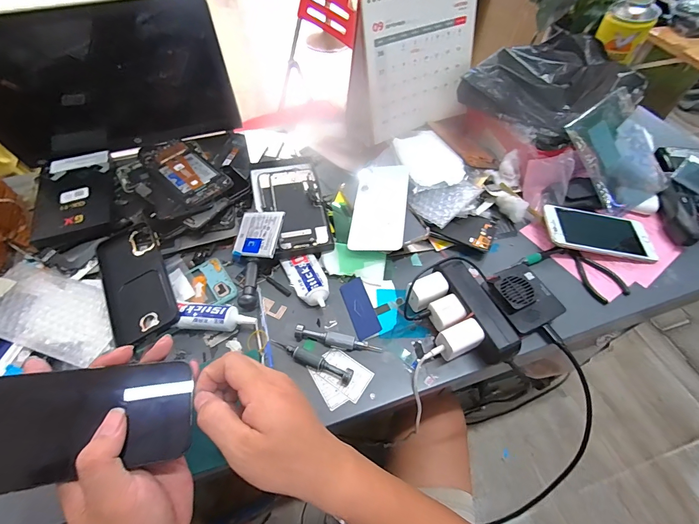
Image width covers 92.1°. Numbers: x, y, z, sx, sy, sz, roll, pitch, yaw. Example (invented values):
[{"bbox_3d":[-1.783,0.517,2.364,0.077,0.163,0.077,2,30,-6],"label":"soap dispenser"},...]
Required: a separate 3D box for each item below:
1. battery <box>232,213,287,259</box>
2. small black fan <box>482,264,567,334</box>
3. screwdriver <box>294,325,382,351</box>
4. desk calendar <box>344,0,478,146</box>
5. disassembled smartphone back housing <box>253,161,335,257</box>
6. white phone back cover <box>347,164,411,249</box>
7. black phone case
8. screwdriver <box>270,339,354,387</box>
[{"bbox_3d":[-0.125,-0.038,0.460,0.075,0.005,0.066,0,72,28],"label":"battery"},{"bbox_3d":[0.214,0.039,0.413,0.071,0.020,0.079,-21,58,-14],"label":"small black fan"},{"bbox_3d":[-0.016,0.096,0.408,0.103,0.017,0.015,11,56,8],"label":"screwdriver"},{"bbox_3d":[0.106,-0.315,0.540,0.220,0.201,0.080,-24,58,-16],"label":"desk calendar"},{"bbox_3d":[-0.091,-0.093,0.509,0.100,0.017,0.184,-11,56,-8],"label":"disassembled smartphone back housing"},{"bbox_3d":[0.045,-0.082,0.494,0.077,0.005,0.152,-1,58,15],"label":"white phone back cover"},{"bbox_3d":[-0.276,0.024,0.433,0.080,0.009,0.171,-28,65,-9],"label":"black phone case"},{"bbox_3d":[-0.046,0.116,0.396,0.104,0.017,0.016,20,57,13],"label":"screwdriver"}]

